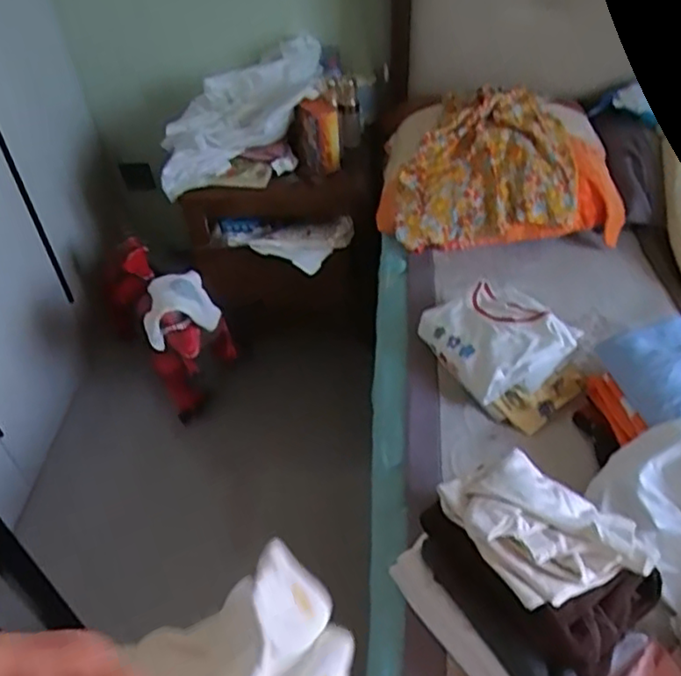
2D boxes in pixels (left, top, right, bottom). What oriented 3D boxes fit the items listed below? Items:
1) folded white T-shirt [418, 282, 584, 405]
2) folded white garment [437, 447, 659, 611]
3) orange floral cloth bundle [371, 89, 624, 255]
[{"bbox_3d":[0.242,-0.003,1.029,0.168,0.102,0.200,-21,46,-17],"label":"folded white T-shirt"},{"bbox_3d":[0.223,0.194,0.712,0.171,0.042,0.184,-21,46,-16],"label":"folded white garment"},{"bbox_3d":[0.308,-0.349,1.322,0.451,0.190,0.335,0,44,4],"label":"orange floral cloth bundle"}]

